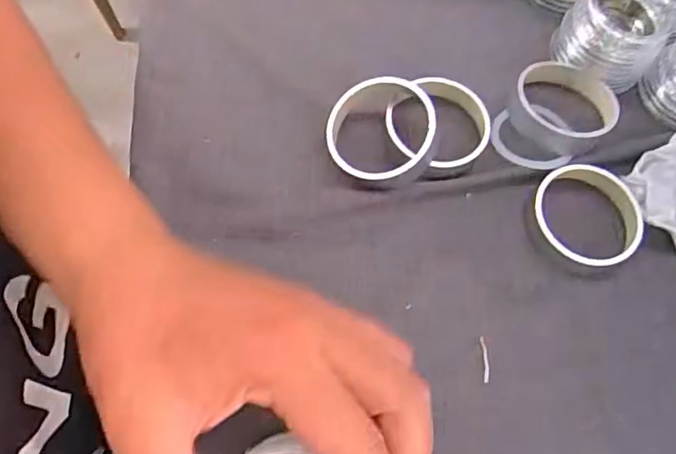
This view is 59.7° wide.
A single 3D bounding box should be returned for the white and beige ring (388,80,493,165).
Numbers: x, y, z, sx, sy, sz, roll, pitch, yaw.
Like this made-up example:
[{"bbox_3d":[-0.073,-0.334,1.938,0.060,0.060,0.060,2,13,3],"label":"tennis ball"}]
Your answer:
[{"bbox_3d":[0.063,-0.064,0.365,0.061,0.017,0.062,2,68,-4],"label":"white and beige ring"}]

